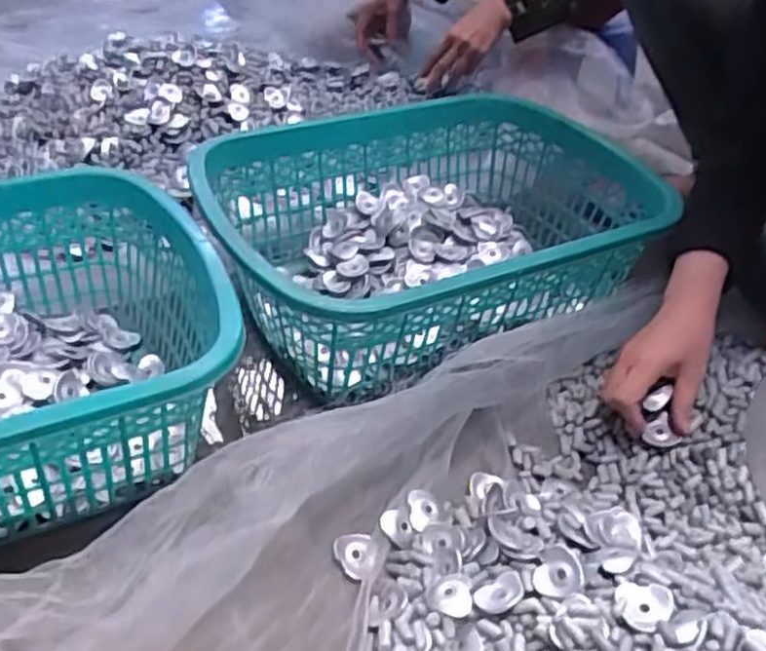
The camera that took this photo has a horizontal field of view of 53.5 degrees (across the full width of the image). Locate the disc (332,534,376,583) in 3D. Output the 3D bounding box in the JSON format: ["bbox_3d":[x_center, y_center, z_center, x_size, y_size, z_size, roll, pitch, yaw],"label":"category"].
[{"bbox_3d":[-0.021,0.182,0.597,0.031,0.004,0.036,-15,63,-18],"label":"disc"}]

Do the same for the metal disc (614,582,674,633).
[{"bbox_3d":[0.173,0.188,0.506,0.036,0.004,0.034,-8,41,7],"label":"metal disc"}]

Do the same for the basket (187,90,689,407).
[{"bbox_3d":[0.040,-0.117,0.836,0.450,0.143,0.396,-17,42,-23],"label":"basket"}]

